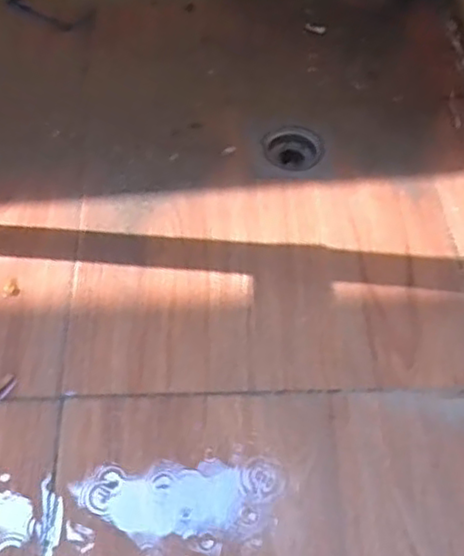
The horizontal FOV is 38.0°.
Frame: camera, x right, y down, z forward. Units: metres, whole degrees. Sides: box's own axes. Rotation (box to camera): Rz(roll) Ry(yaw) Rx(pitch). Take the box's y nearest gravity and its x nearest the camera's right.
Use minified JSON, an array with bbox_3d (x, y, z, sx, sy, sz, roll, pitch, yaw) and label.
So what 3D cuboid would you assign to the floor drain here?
[{"bbox_3d":[0.072,-0.153,0.788,0.063,0.010,0.066,2,56,-2],"label":"floor drain"}]

